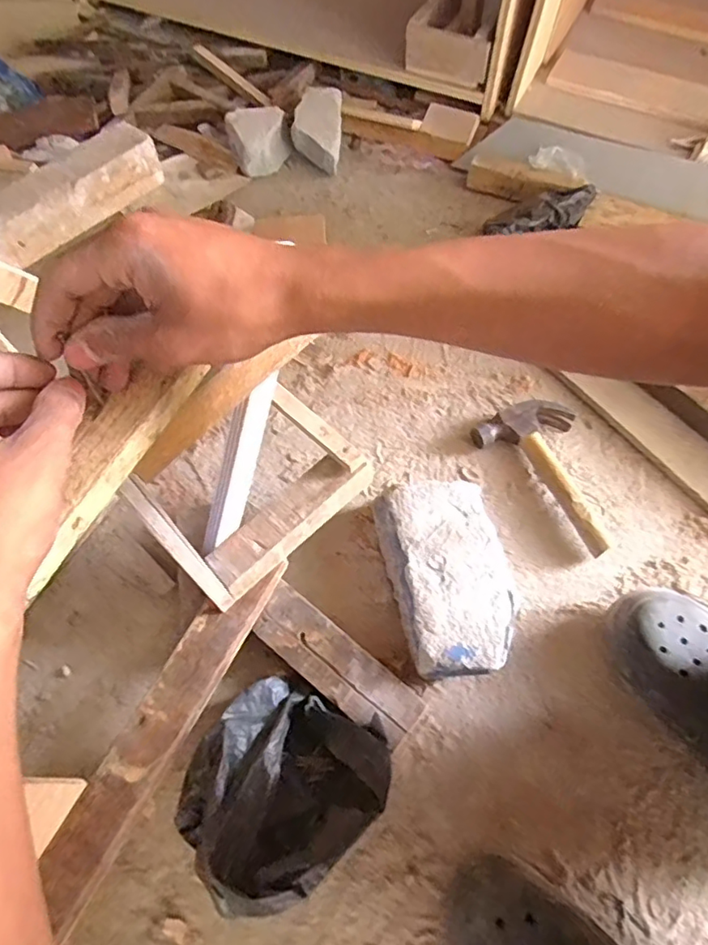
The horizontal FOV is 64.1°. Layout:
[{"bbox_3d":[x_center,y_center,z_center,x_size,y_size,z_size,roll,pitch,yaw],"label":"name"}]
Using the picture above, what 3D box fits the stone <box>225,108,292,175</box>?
[{"bbox_3d":[-0.161,-0.570,0.969,0.097,0.076,0.100,-10,61,-5],"label":"stone"}]

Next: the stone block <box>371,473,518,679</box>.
[{"bbox_3d":[0.100,0.114,0.613,0.120,0.075,0.205,-10,61,-5],"label":"stone block"}]

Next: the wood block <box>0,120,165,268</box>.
[{"bbox_3d":[-0.248,-0.220,0.465,0.052,0.039,0.196,39,68,20],"label":"wood block"}]

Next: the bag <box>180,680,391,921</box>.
[{"bbox_3d":[-0.065,0.274,0.501,0.152,0.112,0.166,36,67,19],"label":"bag"}]

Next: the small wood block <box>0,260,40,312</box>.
[{"bbox_3d":[-0.276,-0.149,0.440,0.014,0.048,0.029,34,102,43],"label":"small wood block"}]

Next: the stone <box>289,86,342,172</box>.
[{"bbox_3d":[-0.062,-0.591,0.974,0.083,0.094,0.130,2,61,1],"label":"stone"}]

